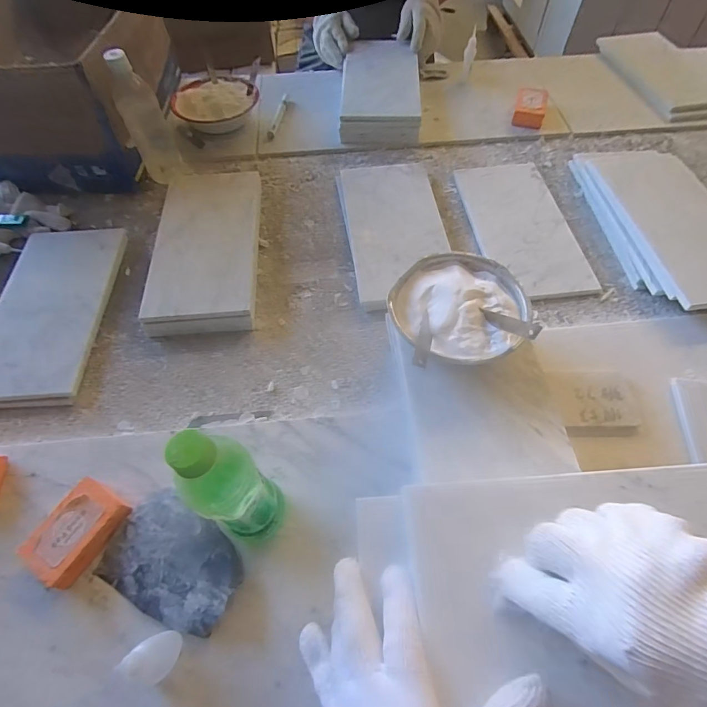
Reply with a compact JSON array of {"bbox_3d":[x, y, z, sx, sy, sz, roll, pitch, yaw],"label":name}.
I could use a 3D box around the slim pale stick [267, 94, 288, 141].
[{"bbox_3d":[-0.148,-0.478,0.860,0.017,0.009,0.152,6,58,6],"label":"slim pale stick"}]

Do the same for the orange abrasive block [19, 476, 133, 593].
[{"bbox_3d":[-0.282,0.181,0.438,0.057,0.033,0.091,27,62,17],"label":"orange abrasive block"}]

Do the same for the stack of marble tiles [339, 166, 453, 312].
[{"bbox_3d":[0.067,-0.203,0.689,0.153,0.027,0.291,-8,58,-3],"label":"stack of marble tiles"}]

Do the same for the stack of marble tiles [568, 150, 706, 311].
[{"bbox_3d":[0.479,-0.213,0.671,0.172,0.049,0.360,-9,58,-4],"label":"stack of marble tiles"}]

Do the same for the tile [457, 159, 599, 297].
[{"bbox_3d":[0.272,-0.213,0.698,0.151,0.007,0.297,-6,58,-2],"label":"tile"}]

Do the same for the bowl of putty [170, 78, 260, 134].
[{"bbox_3d":[-0.273,-0.489,0.845,0.146,0.053,0.149,-1,58,1],"label":"bowl of putty"}]

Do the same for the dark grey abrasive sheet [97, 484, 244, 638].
[{"bbox_3d":[-0.179,0.206,0.427,0.141,0.027,0.096,25,62,16],"label":"dark grey abrasive sheet"}]

